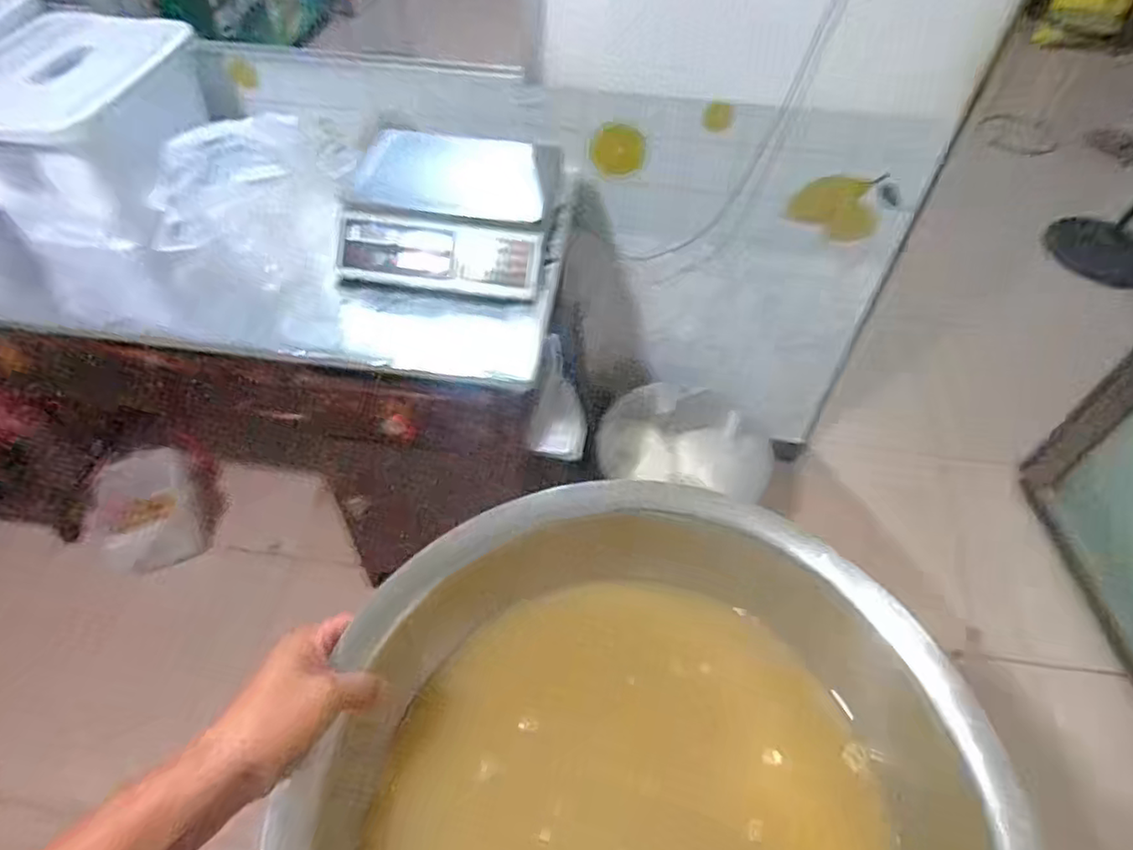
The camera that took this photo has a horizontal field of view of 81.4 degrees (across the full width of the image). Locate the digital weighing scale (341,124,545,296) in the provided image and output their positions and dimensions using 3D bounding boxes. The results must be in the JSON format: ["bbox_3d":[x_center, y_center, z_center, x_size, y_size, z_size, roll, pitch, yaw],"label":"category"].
[{"bbox_3d":[-0.194,-0.363,1.108,0.307,0.125,0.302,3,50,0],"label":"digital weighing scale"}]

